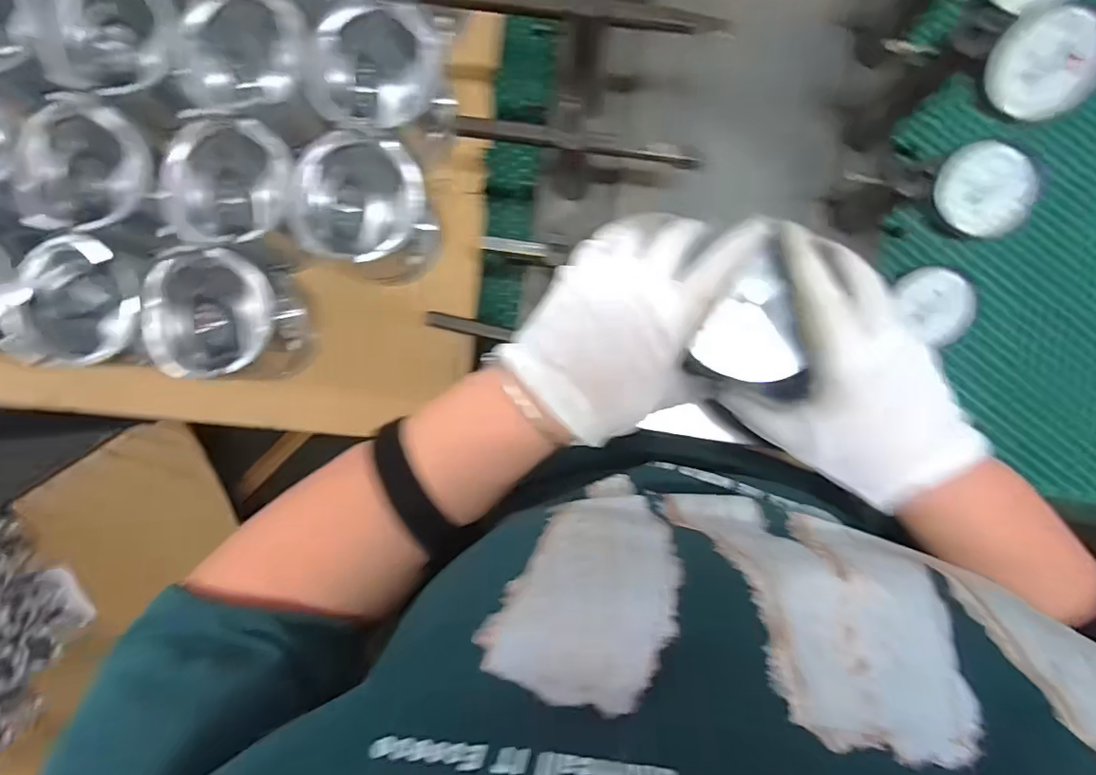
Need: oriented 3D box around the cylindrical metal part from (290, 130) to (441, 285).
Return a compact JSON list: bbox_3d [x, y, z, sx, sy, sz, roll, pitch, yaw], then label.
[{"bbox_3d":[-0.119,-0.122,0.381,0.086,0.094,0.080,0,90,2],"label":"cylindrical metal part"}]

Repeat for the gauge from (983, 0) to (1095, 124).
[{"bbox_3d":[0.262,-0.172,0.284,0.052,0.026,0.052,-8,119,18],"label":"gauge"}]

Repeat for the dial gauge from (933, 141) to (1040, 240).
[{"bbox_3d":[0.250,-0.112,0.303,0.045,0.014,0.054,-38,89,2],"label":"dial gauge"}]

